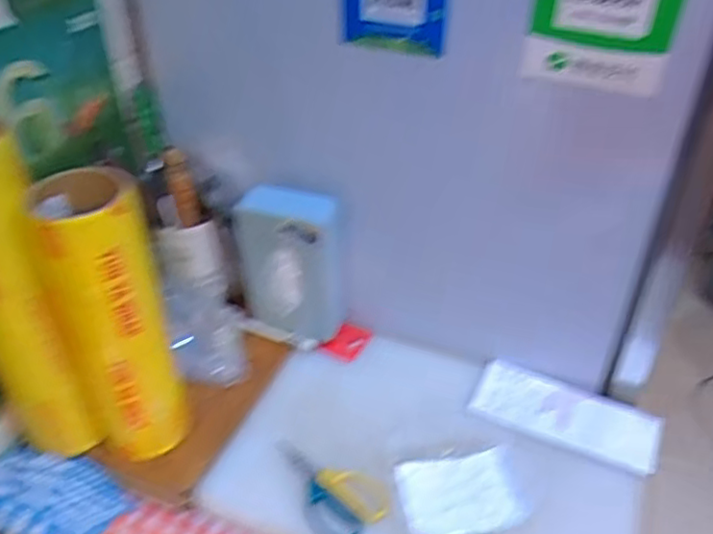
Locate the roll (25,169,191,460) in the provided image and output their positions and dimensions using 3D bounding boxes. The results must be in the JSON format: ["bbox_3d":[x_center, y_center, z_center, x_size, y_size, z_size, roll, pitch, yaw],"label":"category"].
[{"bbox_3d":[-0.243,0.056,0.672,0.095,0.314,0.106,-11,40,-14],"label":"roll"}]

